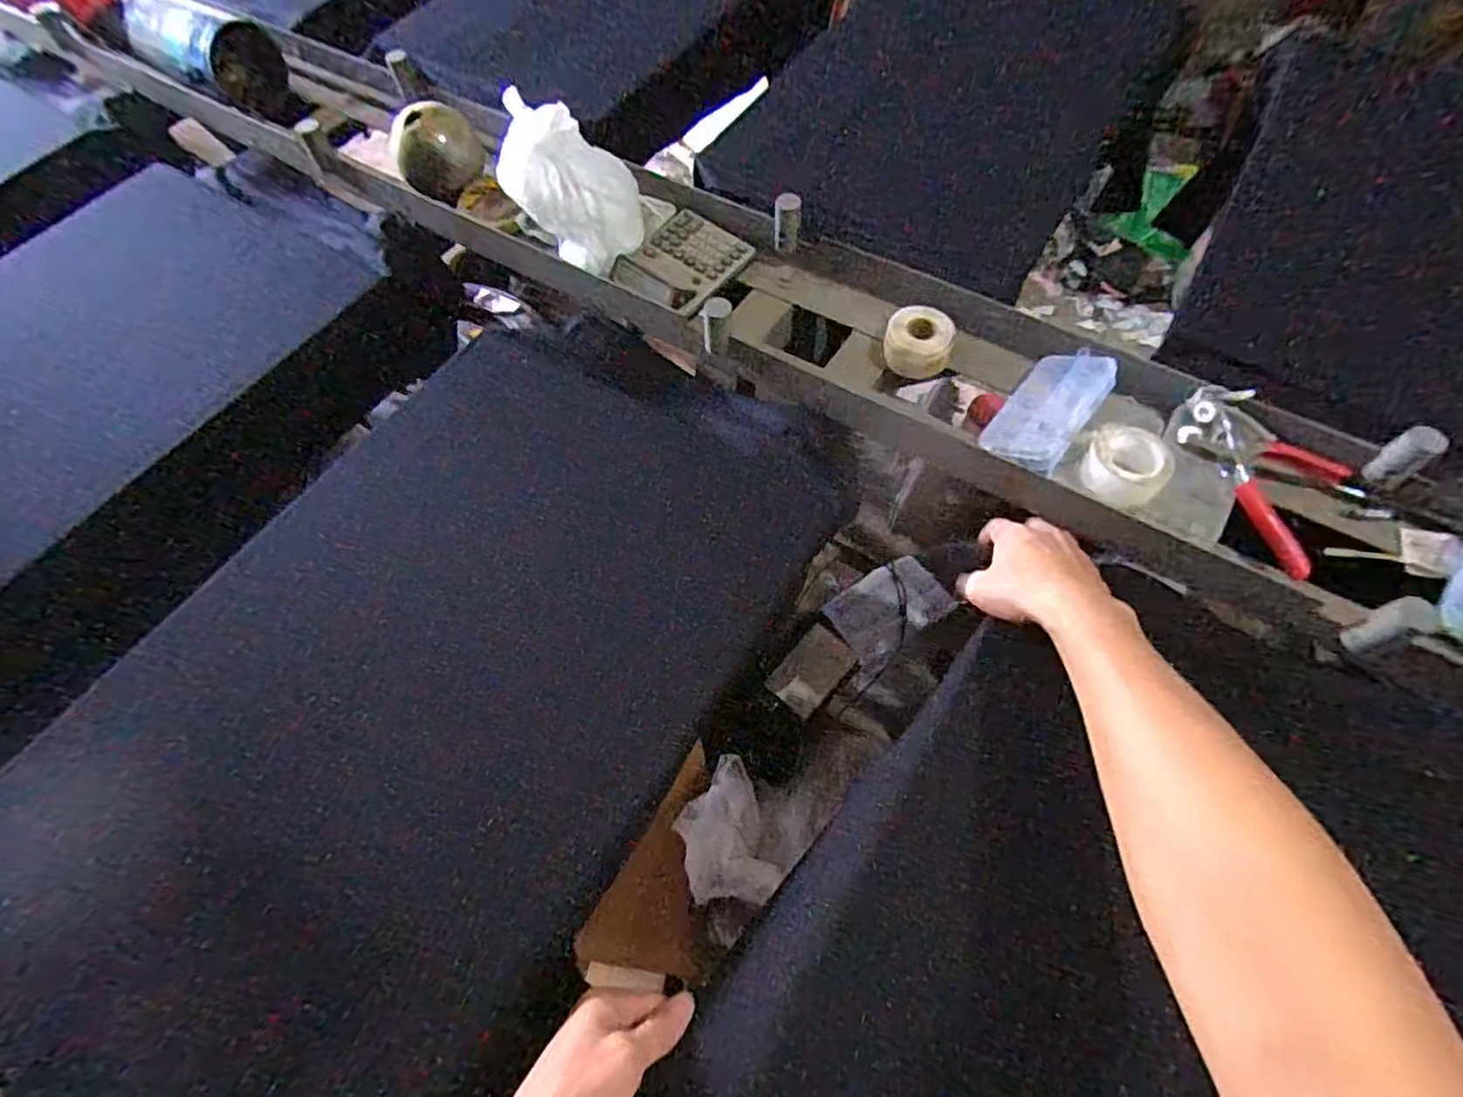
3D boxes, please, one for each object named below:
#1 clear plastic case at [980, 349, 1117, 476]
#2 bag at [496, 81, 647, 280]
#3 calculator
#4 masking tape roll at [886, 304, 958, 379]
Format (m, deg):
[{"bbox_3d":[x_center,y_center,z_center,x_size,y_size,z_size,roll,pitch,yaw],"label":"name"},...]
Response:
[{"bbox_3d":[0.280,-0.121,0.593,0.072,0.019,0.133,22,64,42],"label":"clear plastic case"},{"bbox_3d":[-0.172,-0.383,0.698,0.178,0.118,0.103,35,69,18],"label":"bag"},{"bbox_3d":[-0.051,-0.307,0.713,0.104,0.022,0.135,31,68,17],"label":"calculator"},{"bbox_3d":[0.183,-0.201,0.658,0.069,0.032,0.066,27,66,15],"label":"masking tape roll"}]

